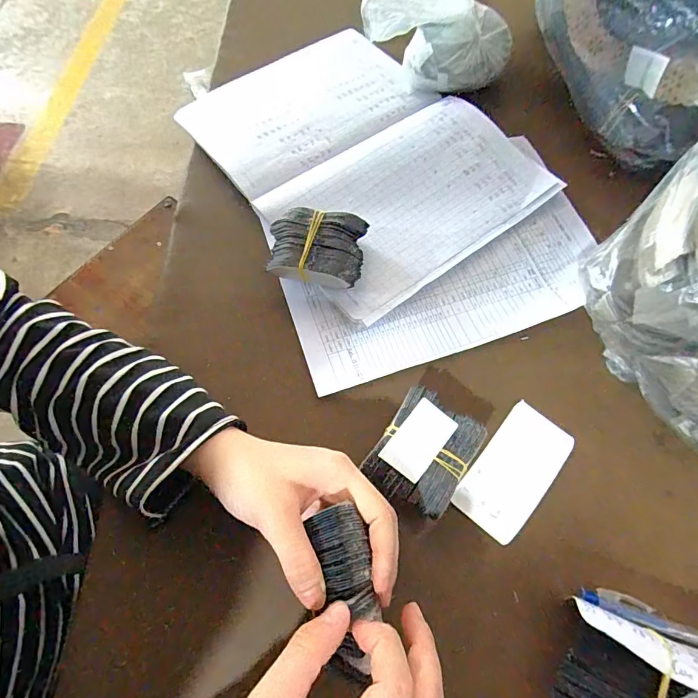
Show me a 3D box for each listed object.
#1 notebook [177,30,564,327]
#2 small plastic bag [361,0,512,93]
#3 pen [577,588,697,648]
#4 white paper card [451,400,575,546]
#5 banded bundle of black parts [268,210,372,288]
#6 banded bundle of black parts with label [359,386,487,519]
[{"bbox_3d":[0.010,-0.212,0.443,0.254,0.015,0.338,-35,71,-15],"label":"notebook"},{"bbox_3d":[0.096,-0.368,0.468,0.117,0.081,0.179,-32,72,-12],"label":"small plastic bag"},{"bbox_3d":[0.220,0.185,0.277,0.136,0.011,0.015,21,68,9],"label":"pen"},{"bbox_3d":[0.125,0.091,0.321,0.051,0.008,0.100,39,71,15],"label":"white paper card"},{"bbox_3d":[-0.028,-0.083,0.371,0.079,0.040,0.064,10,66,4],"label":"banded bundle of black parts"},{"bbox_3d":[0.054,0.073,0.309,0.067,0.038,0.081,34,72,13],"label":"banded bundle of black parts with label"}]

